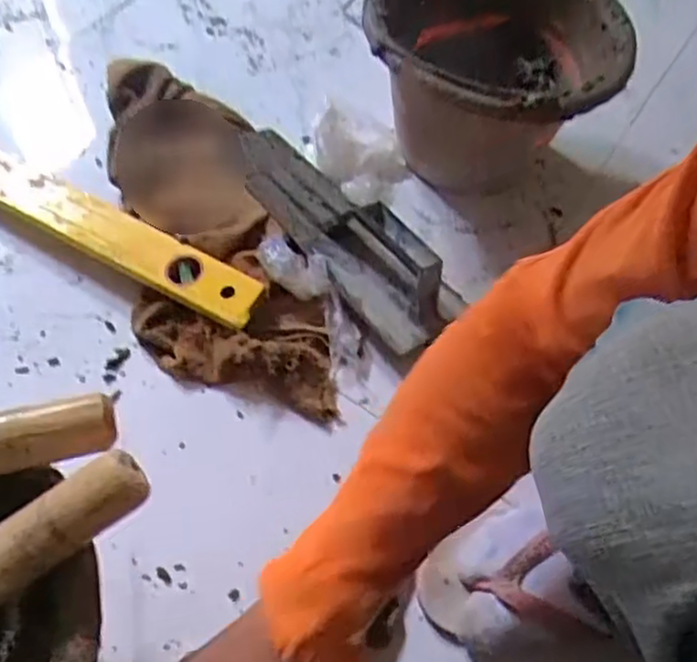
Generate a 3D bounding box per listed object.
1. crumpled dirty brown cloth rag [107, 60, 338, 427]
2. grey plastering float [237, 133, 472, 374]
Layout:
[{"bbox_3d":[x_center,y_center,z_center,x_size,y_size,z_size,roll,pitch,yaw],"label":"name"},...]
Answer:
[{"bbox_3d":[-0.146,-0.108,0.665,0.155,0.059,0.449,-16,62,-15],"label":"crumpled dirty brown cloth rag"},{"bbox_3d":[-0.008,-0.107,0.670,0.106,0.064,0.304,-32,67,-21],"label":"grey plastering float"}]

